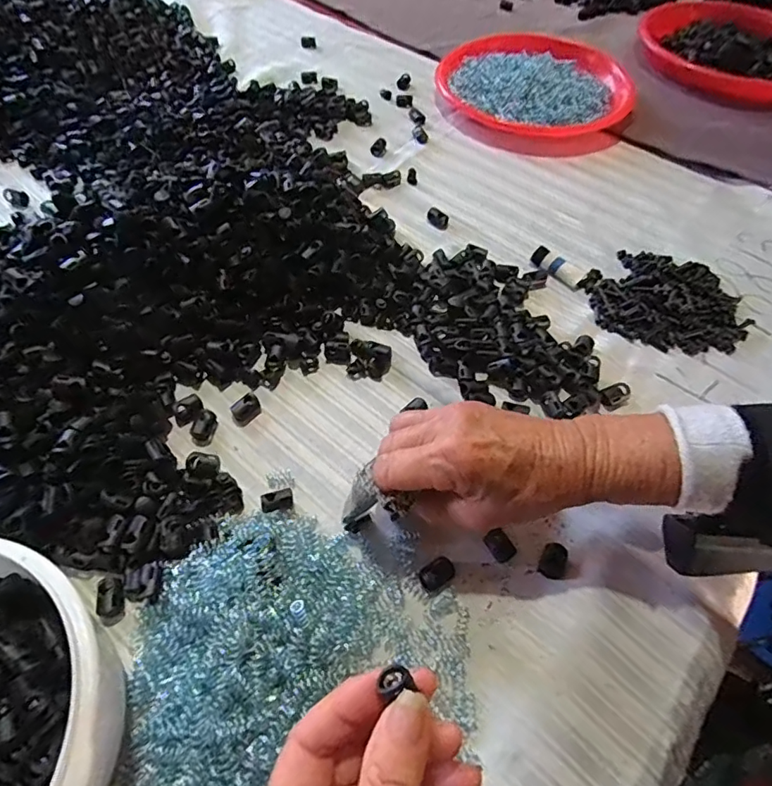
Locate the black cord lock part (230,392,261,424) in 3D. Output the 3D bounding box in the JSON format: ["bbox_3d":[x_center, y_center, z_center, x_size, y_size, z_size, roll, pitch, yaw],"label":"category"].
[{"bbox_3d":[-0.099,0.011,0.362,0.019,0.010,0.016,-31,64,-20],"label":"black cord lock part"}]

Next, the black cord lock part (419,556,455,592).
[{"bbox_3d":[0.030,0.107,0.304,0.020,0.007,0.014,-29,63,-18],"label":"black cord lock part"}]

